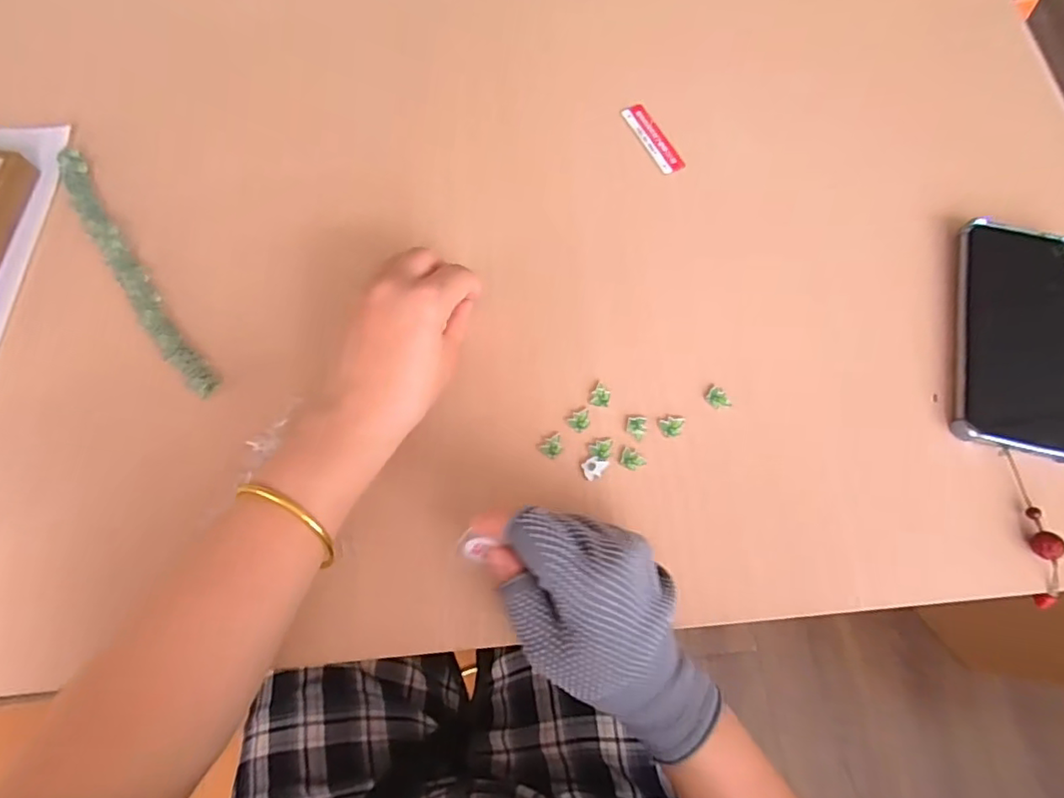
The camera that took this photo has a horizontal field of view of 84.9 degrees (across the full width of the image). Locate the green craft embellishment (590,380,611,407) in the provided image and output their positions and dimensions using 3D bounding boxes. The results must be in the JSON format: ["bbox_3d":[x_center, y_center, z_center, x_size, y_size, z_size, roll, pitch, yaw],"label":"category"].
[{"bbox_3d":[0.046,-0.004,0.390,0.013,0.004,0.017,10,70,2],"label":"green craft embellishment"}]

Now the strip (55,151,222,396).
[{"bbox_3d":[-0.285,-0.093,0.411,0.021,0.011,0.230,-34,75,-13],"label":"strip"}]

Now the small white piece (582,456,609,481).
[{"bbox_3d":[0.040,0.044,0.374,0.013,0.004,0.017,43,74,12],"label":"small white piece"}]

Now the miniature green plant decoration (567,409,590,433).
[{"bbox_3d":[0.032,0.014,0.384,0.016,0.004,0.012,-26,73,-11],"label":"miniature green plant decoration"}]

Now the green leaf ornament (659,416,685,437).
[{"bbox_3d":[0.092,0.018,0.383,0.016,0.004,0.013,7,70,0],"label":"green leaf ornament"}]

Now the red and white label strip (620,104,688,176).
[{"bbox_3d":[0.097,-0.210,0.466,0.021,0.004,0.072,-24,73,-10],"label":"red and white label strip"}]

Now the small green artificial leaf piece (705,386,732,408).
[{"bbox_3d":[0.125,-0.001,0.395,0.014,0.005,0.016,-12,71,-6],"label":"small green artificial leaf piece"}]

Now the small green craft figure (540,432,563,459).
[{"bbox_3d":[0.014,0.030,0.379,0.013,0.004,0.016,38,74,11],"label":"small green craft figure"}]

